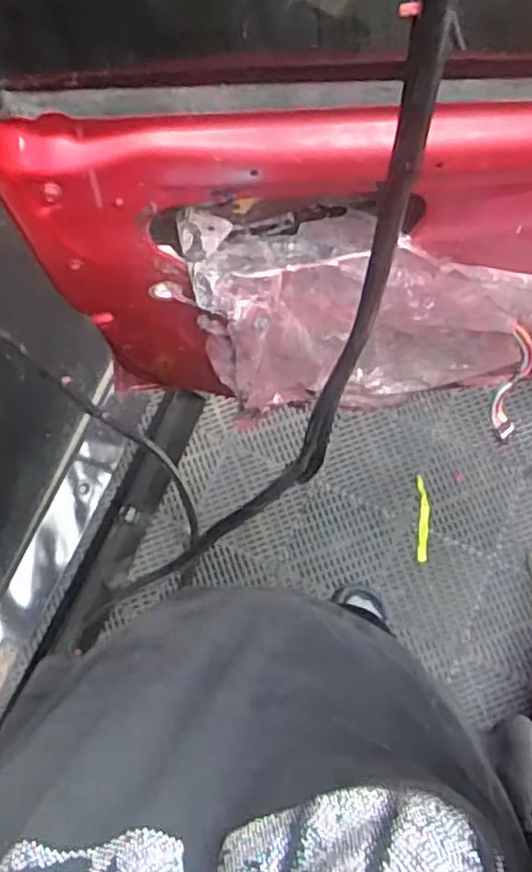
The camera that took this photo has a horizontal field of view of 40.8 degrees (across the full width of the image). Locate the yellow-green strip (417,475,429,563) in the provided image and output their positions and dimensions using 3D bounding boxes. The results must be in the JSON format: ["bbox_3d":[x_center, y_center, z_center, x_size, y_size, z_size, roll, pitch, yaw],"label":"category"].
[{"bbox_3d":[0.326,0.171,1.482,0.025,0.008,0.177,3,76,0],"label":"yellow-green strip"}]

